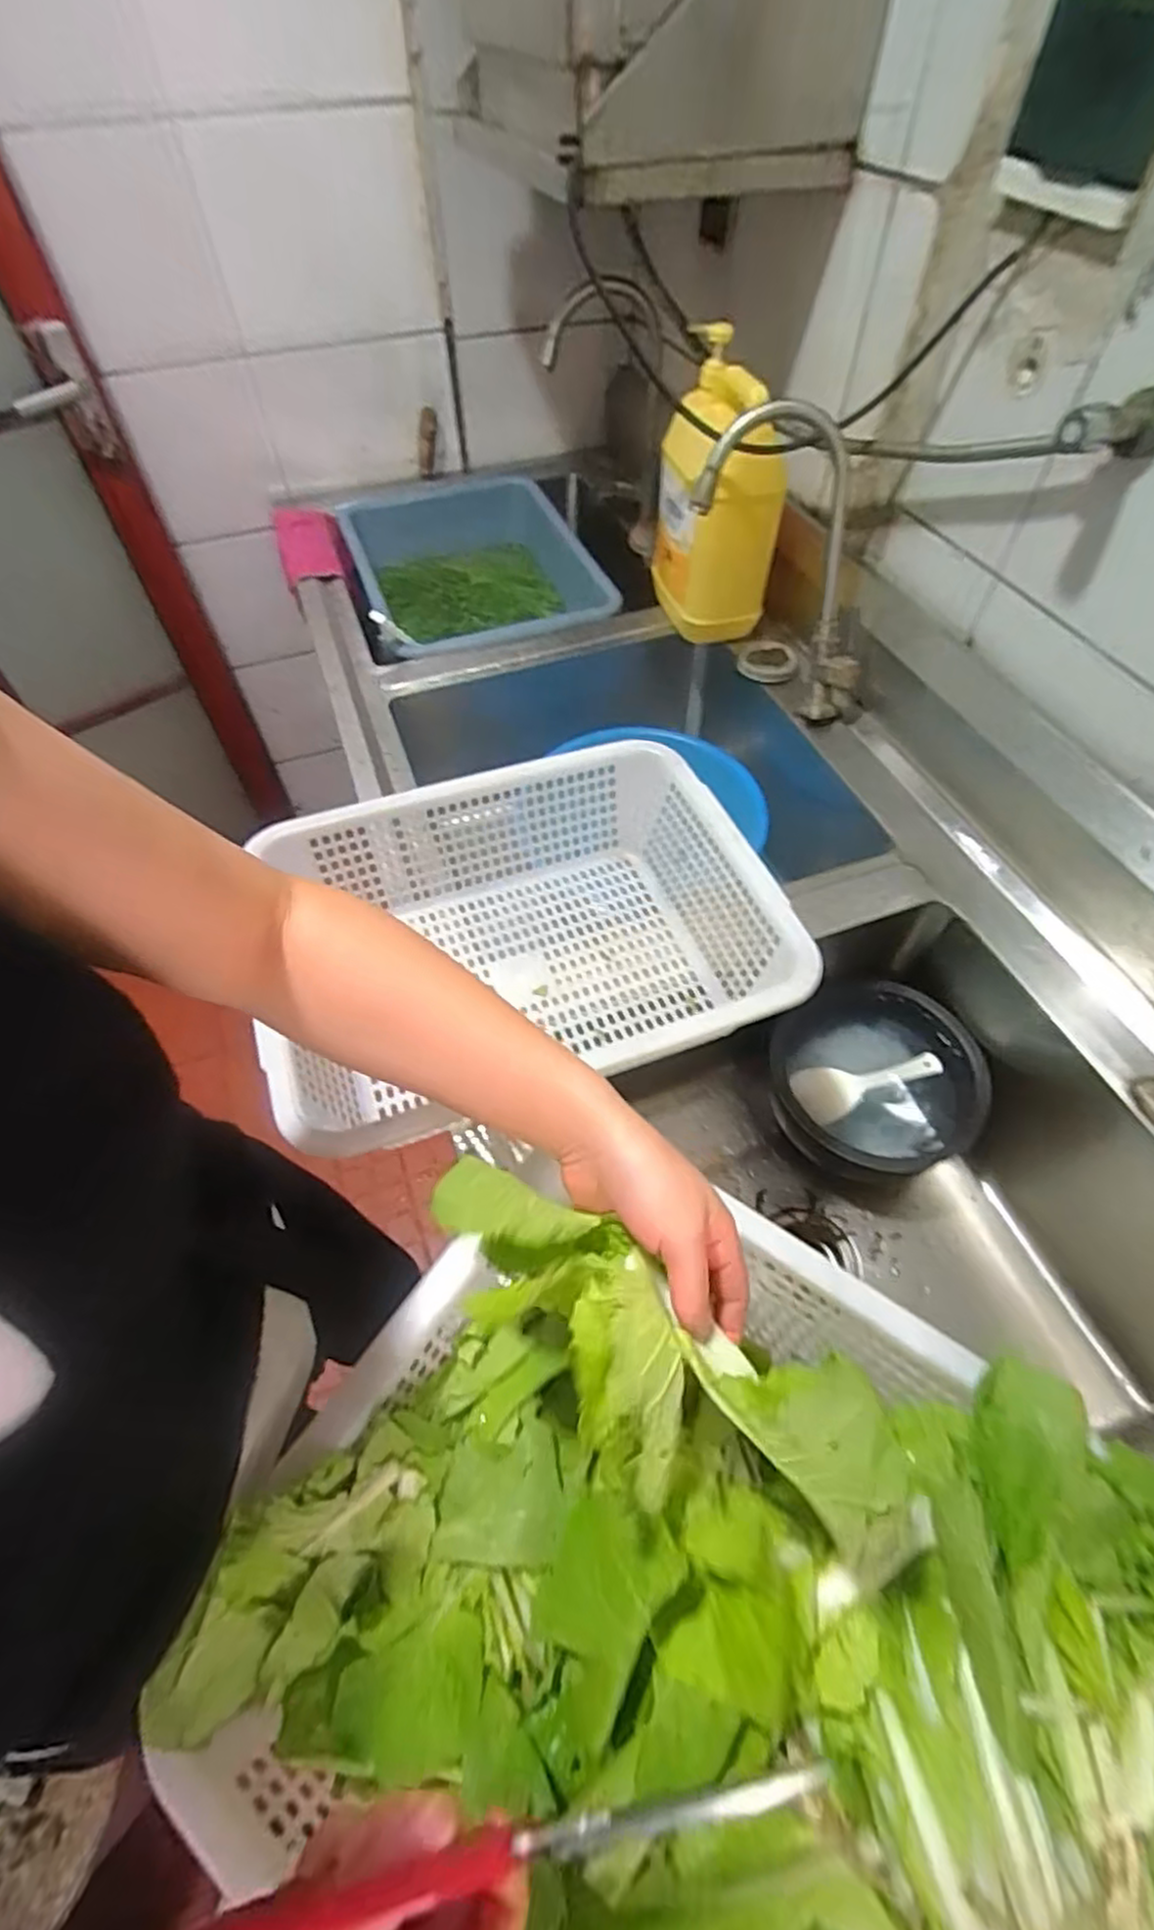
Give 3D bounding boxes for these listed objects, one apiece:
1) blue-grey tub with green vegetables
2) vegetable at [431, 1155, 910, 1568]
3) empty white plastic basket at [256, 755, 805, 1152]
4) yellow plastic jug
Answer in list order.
[{"bbox_3d":[-0.169,-0.661,1.261,0.398,0.128,0.549,-18,57,-11],"label":"blue-grey tub with green vegetables"},{"bbox_3d":[0.025,0.176,0.334,0.244,0.056,0.083,27,60,21],"label":"vegetable"},{"bbox_3d":[-0.041,-0.020,0.681,0.419,0.135,0.336,-16,57,-10],"label":"empty white plastic basket"},{"bbox_3d":[0.189,-0.623,0.983,0.156,0.286,0.223,3,56,4],"label":"yellow plastic jug"}]

